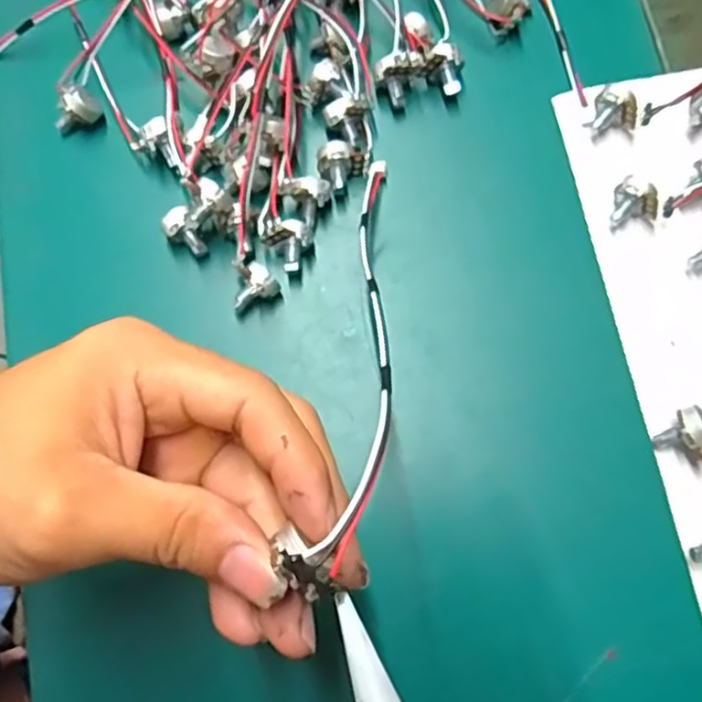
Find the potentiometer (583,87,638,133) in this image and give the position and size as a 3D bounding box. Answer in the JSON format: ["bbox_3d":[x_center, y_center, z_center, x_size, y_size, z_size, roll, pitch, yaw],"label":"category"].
[{"bbox_3d":[0.114,-0.101,0.302,0.019,0.017,0.013,22,79,6],"label":"potentiometer"}]

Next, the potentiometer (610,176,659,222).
[{"bbox_3d":[0.119,-0.064,0.294,0.018,0.014,0.015,-6,77,0],"label":"potentiometer"}]

